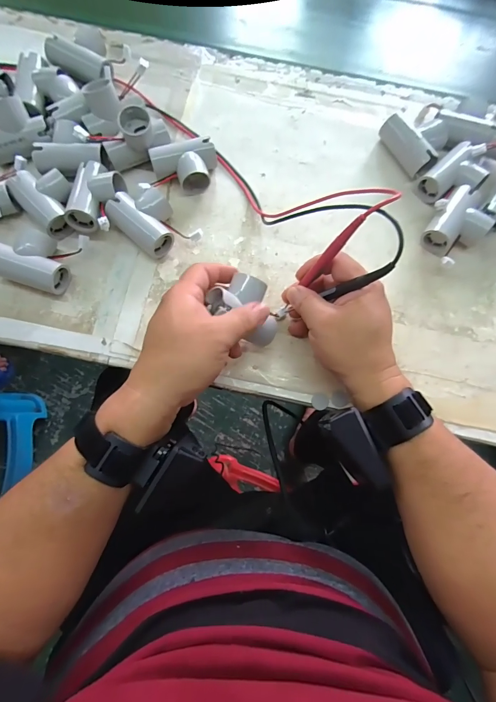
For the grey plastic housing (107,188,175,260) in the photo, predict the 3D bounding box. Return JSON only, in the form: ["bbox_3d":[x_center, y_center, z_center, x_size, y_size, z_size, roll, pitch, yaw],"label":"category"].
[{"bbox_3d":[-0.112,-0.142,0.376,0.073,0.034,0.059,43,79,8],"label":"grey plastic housing"}]

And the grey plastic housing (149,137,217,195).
[{"bbox_3d":[-0.069,-0.211,0.395,0.073,0.034,0.046,-24,78,-7],"label":"grey plastic housing"}]

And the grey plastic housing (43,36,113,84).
[{"bbox_3d":[-0.209,-0.357,0.425,0.077,0.032,0.028,17,76,2],"label":"grey plastic housing"}]

